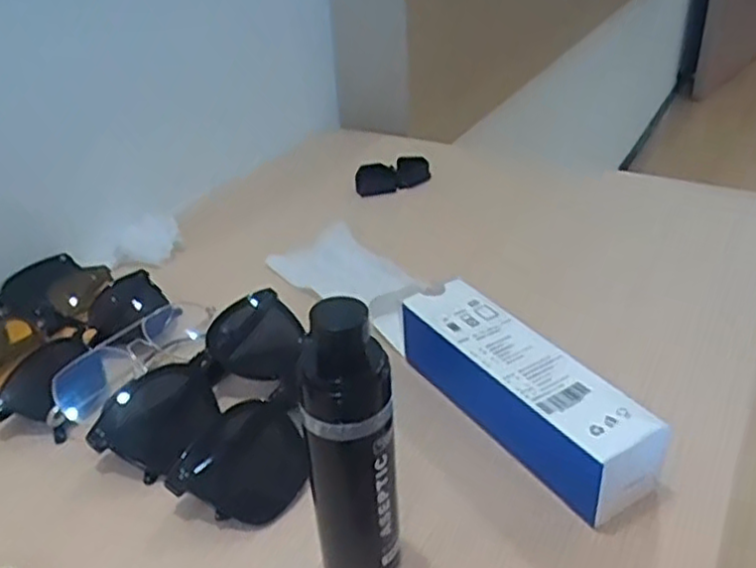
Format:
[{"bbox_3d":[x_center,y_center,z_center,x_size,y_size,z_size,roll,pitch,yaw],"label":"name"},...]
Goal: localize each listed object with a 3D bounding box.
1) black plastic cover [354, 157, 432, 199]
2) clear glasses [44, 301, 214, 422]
[{"bbox_3d":[0.013,-0.102,0.677,0.070,0.029,0.034,-18,34,-20],"label":"black plastic cover"},{"bbox_3d":[-0.156,0.041,0.461,0.054,0.029,0.138,8,34,20],"label":"clear glasses"}]

